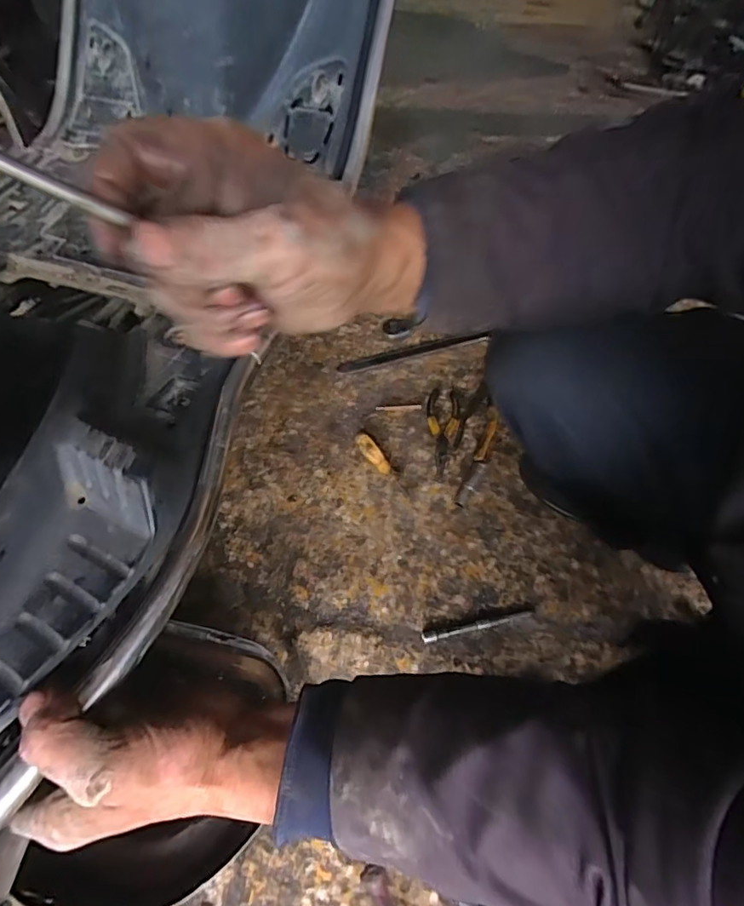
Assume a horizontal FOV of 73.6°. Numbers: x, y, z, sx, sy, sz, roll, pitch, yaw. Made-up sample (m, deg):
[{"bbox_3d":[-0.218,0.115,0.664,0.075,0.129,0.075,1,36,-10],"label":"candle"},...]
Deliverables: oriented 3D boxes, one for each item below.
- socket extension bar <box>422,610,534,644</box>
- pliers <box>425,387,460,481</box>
[{"bbox_3d":[0.141,0.228,0.655,0.153,0.009,0.014,-9,60,-6],"label":"socket extension bar"},{"bbox_3d":[0.114,-0.034,0.795,0.052,0.018,0.156,3,60,1],"label":"pliers"}]

